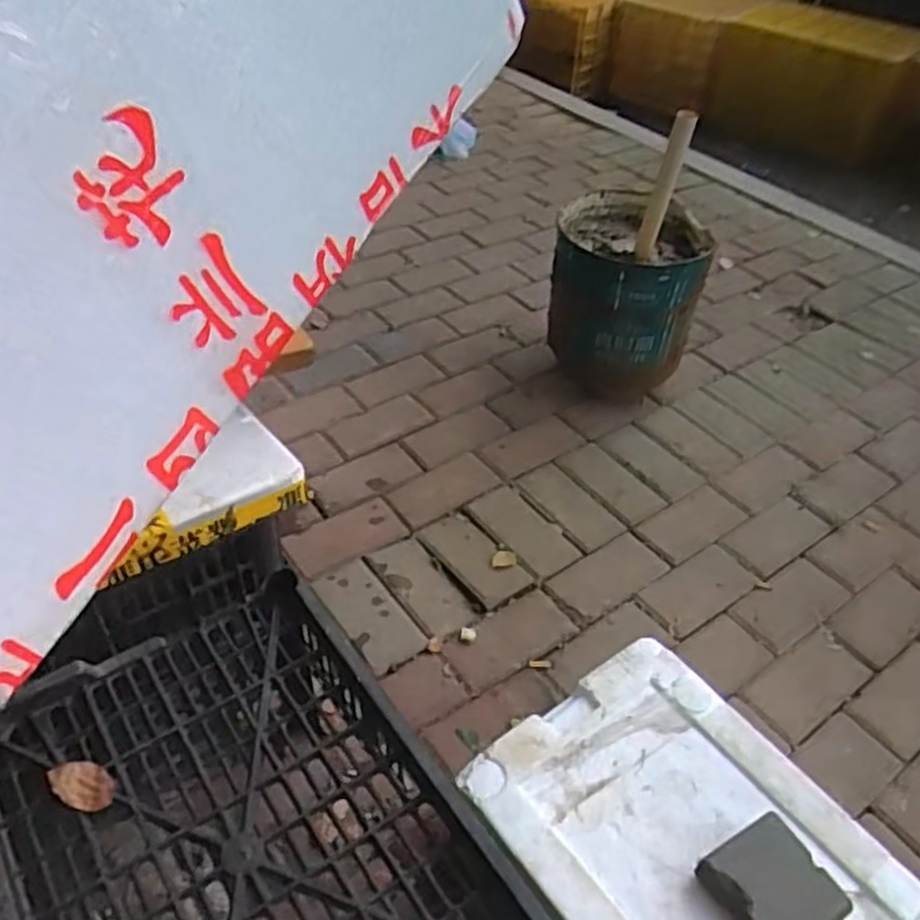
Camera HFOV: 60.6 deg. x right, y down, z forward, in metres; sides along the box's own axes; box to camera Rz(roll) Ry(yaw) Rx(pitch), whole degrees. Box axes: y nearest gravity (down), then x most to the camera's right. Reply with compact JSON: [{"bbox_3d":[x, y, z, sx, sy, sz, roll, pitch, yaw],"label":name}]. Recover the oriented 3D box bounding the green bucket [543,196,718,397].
[{"bbox_3d":[0.311,-0.297,1.528,0.273,0.324,0.261,7,44,7],"label":"green bucket"}]

